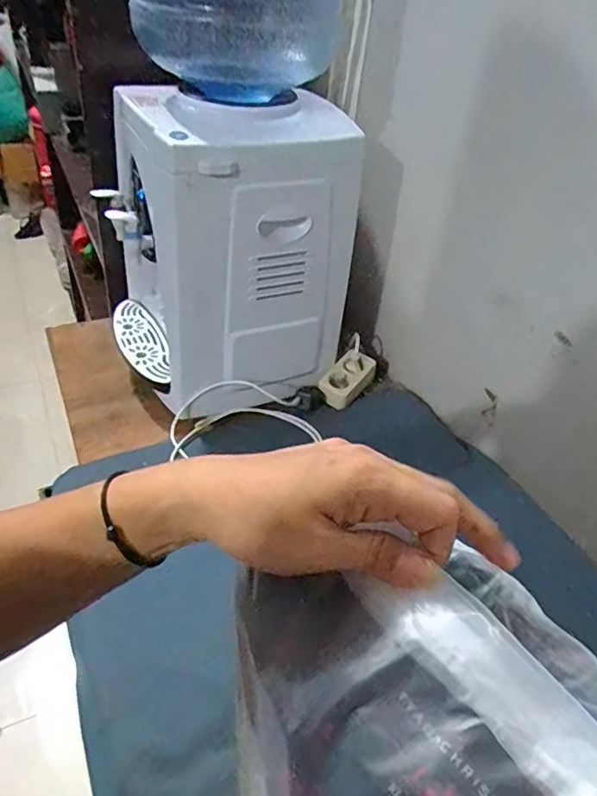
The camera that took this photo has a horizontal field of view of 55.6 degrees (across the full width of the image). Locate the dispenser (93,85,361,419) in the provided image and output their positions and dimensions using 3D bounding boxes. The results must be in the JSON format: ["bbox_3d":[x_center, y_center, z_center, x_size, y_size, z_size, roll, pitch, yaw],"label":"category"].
[{"bbox_3d":[-0.112,-0.224,0.857,0.279,0.389,0.278,-21,47,-30],"label":"dispenser"}]

